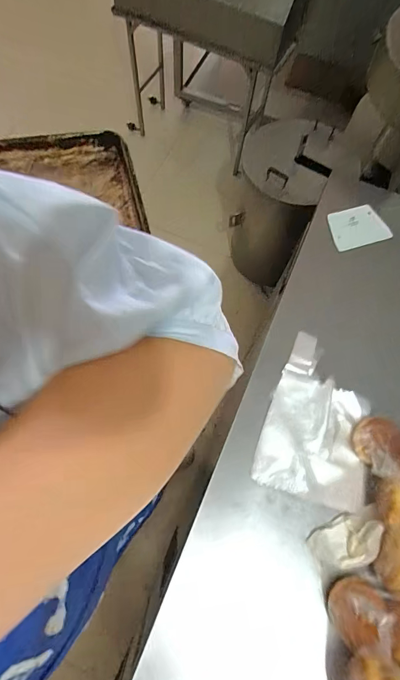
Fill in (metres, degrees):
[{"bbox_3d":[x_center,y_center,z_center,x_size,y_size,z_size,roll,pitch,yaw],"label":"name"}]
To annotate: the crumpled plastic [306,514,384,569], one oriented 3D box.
[{"bbox_3d":[0.219,0.303,0.522,0.100,0.028,0.067,0,69,-5],"label":"crumpled plastic"}]

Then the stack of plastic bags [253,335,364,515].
[{"bbox_3d":[0.203,0.125,0.590,0.170,0.024,0.267,16,68,2],"label":"stack of plastic bags"}]

